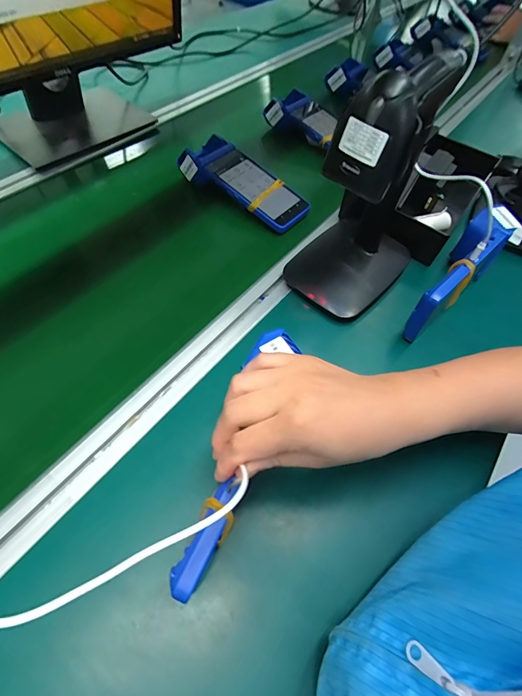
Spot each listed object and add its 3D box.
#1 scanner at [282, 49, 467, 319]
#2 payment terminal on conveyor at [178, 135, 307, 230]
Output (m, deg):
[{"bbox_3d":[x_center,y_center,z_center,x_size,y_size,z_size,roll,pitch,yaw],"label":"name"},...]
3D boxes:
[{"bbox_3d":[0.122,-0.172,0.396,0.114,0.237,0.165,37,62,18],"label":"scanner"},{"bbox_3d":[-0.027,-0.264,0.556,0.219,0.047,0.082,35,61,17],"label":"payment terminal on conveyor"}]

